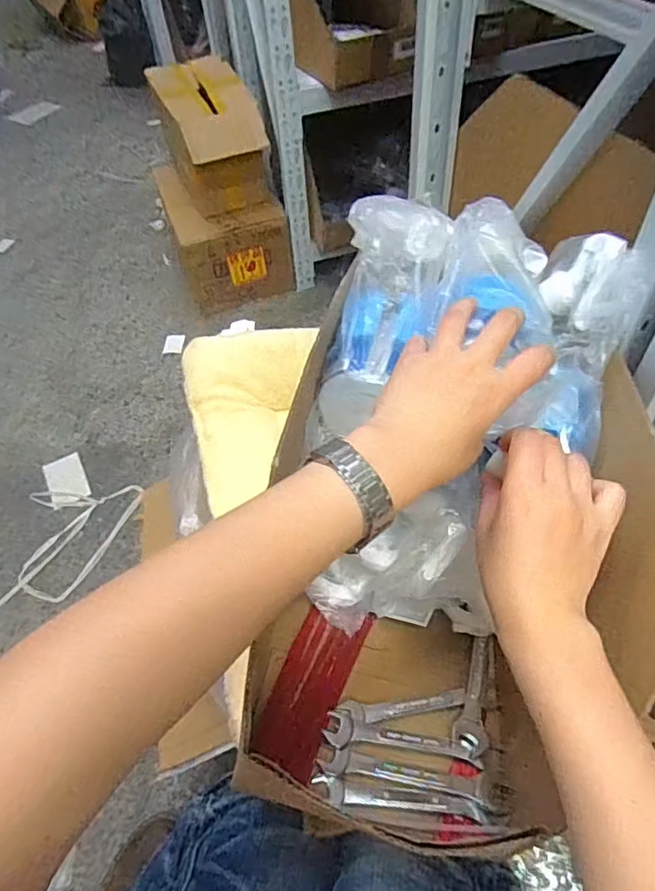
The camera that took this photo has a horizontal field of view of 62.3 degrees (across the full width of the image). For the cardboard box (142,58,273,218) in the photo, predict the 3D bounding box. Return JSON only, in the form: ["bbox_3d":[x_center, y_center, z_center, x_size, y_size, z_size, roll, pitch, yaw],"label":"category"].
[{"bbox_3d":[-0.285,-0.752,1.325,0.211,0.210,0.345,-20,53,-11],"label":"cardboard box"}]

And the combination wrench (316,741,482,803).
[{"bbox_3d":[0.053,0.240,0.394,0.118,0.004,0.018,11,42,4],"label":"combination wrench"}]

